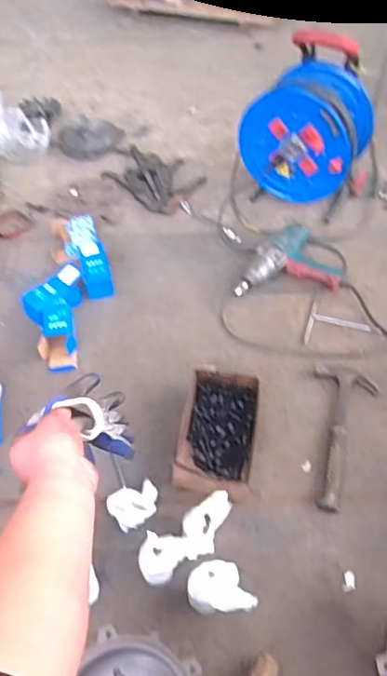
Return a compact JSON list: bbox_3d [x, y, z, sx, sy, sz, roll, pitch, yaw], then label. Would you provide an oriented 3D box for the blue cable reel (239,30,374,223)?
[{"bbox_3d":[0.297,-0.536,1.415,0.292,0.378,0.253,21,54,19],"label":"blue cable reel"}]

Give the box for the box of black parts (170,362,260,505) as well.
[{"bbox_3d":[0.046,0.180,1.014,0.133,0.067,0.253,5,49,8],"label":"box of black parts"}]

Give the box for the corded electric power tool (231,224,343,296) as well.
[{"bbox_3d":[0.245,-0.169,1.294,0.205,0.072,0.278,29,56,26],"label":"corded electric power tool"}]

